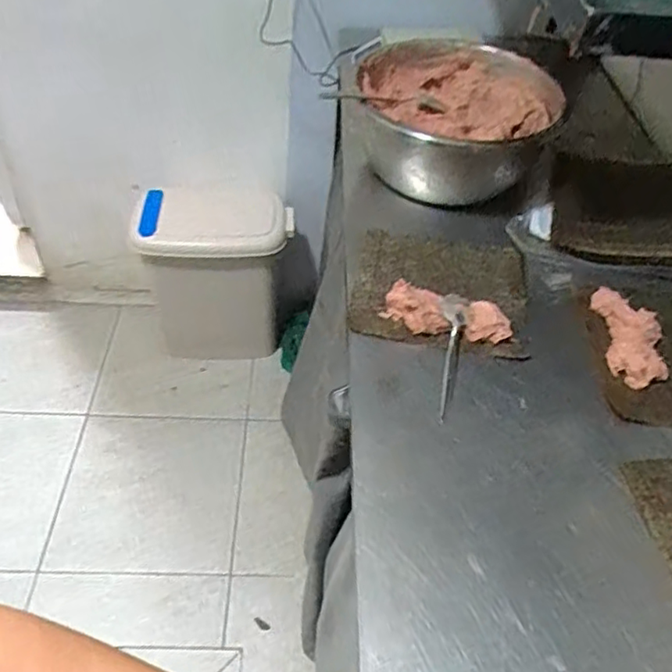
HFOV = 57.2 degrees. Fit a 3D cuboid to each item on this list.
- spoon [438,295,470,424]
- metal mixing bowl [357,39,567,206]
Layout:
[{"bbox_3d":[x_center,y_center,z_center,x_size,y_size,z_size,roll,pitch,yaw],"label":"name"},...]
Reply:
[{"bbox_3d":[0.114,0.016,0.645,0.029,0.019,0.161,14,47,8],"label":"spoon"},{"bbox_3d":[0.163,-0.294,0.852,0.240,0.120,0.240,2,47,-3],"label":"metal mixing bowl"}]

